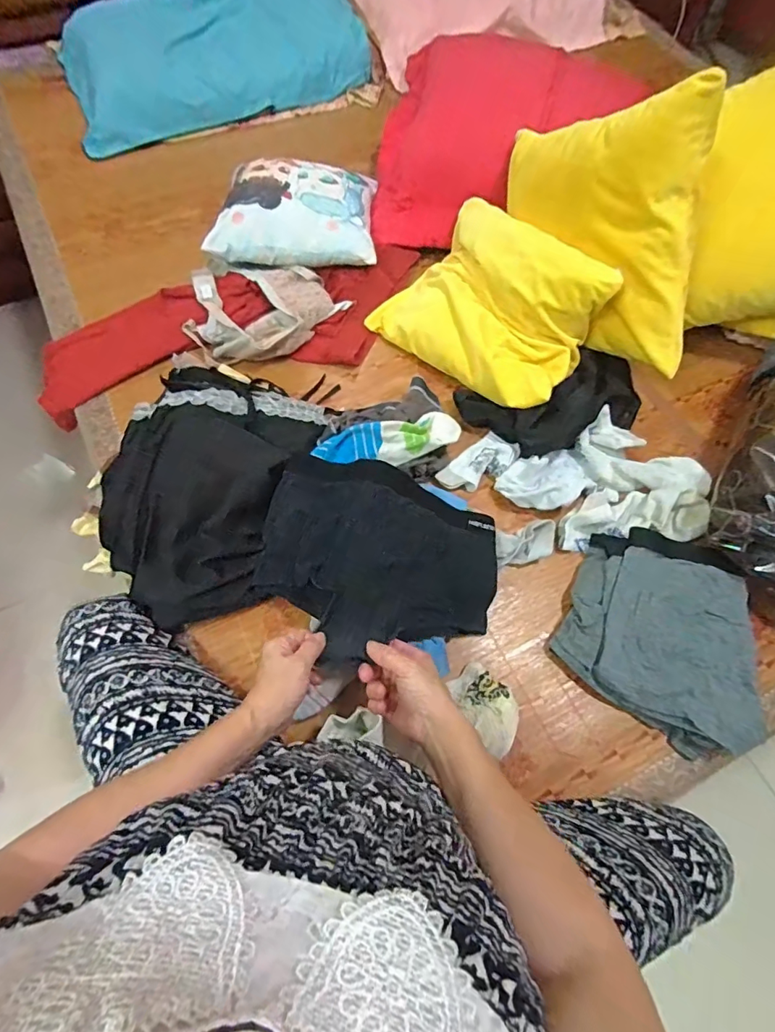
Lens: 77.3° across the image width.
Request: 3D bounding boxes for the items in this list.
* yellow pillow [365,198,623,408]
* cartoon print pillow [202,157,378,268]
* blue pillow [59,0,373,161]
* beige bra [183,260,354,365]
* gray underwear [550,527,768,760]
[{"bbox_3d":[0.172,-0.361,0.792,0.340,0.168,0.243,39,71,15],"label":"yellow pillow"},{"bbox_3d":[-0.164,-0.569,0.897,0.291,0.065,0.235,4,65,1],"label":"cartoon print pillow"},{"bbox_3d":[-0.409,-1.105,1.145,0.694,0.147,0.352,-25,68,-12],"label":"blue pillow"},{"bbox_3d":[-0.227,-0.362,0.861,0.276,0.050,0.207,17,66,7],"label":"beige bra"},{"bbox_3d":[0.375,0.157,0.652,0.258,0.068,0.248,25,68,10],"label":"gray underwear"}]

